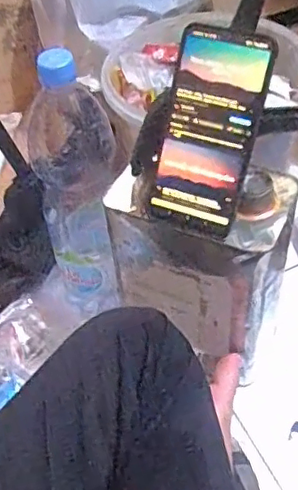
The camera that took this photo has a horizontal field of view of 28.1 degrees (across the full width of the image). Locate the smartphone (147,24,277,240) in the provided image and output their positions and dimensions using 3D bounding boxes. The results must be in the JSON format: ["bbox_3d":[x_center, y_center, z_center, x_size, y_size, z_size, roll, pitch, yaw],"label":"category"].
[{"bbox_3d":[0.050,-0.094,0.506,0.079,0.167,0.017,18,16,19],"label":"smartphone"}]

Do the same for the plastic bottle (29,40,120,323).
[{"bbox_3d":[-0.078,-0.066,0.640,0.081,0.312,0.094,-13,50,-6],"label":"plastic bottle"}]

